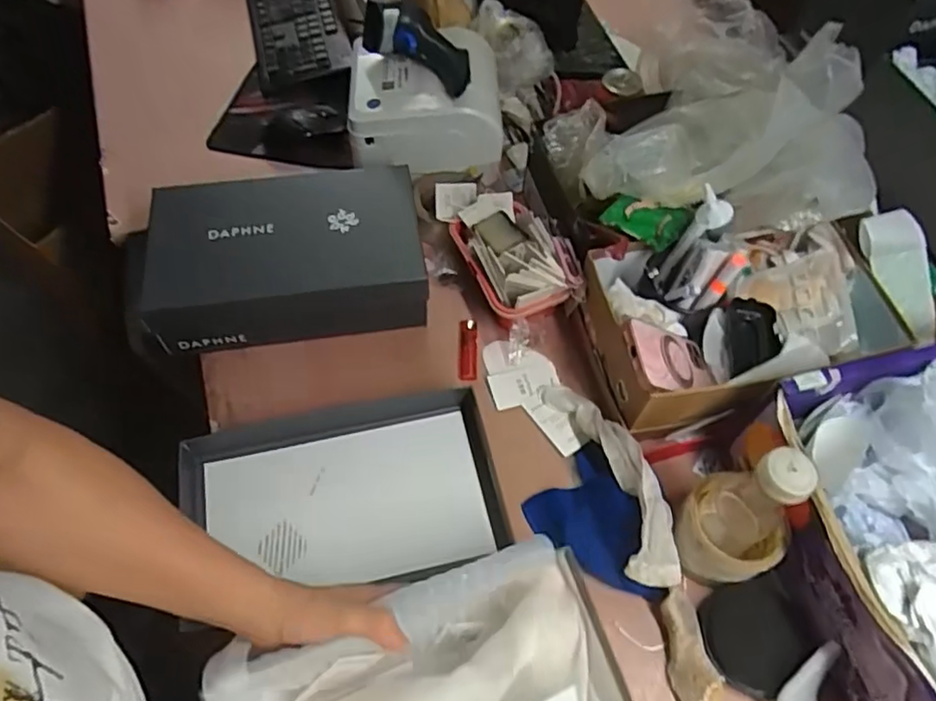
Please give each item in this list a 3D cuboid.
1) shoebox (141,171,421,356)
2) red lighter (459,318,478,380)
[{"bbox_3d":[-0.206,-0.109,0.743,0.295,0.107,0.173,-8,59,-6],"label":"shoebox"},{"bbox_3d":[0.001,0.001,0.738,0.020,0.014,0.080,2,59,0],"label":"red lighter"}]

